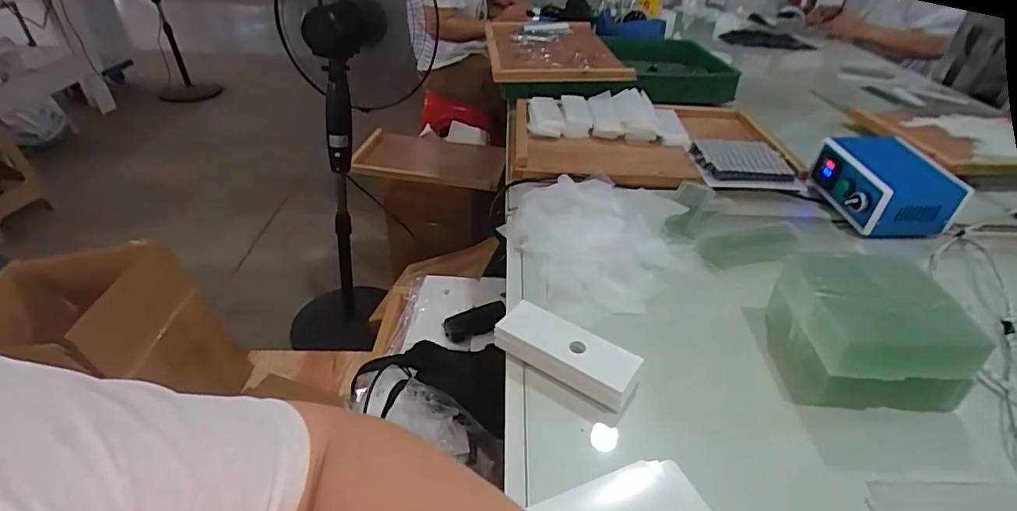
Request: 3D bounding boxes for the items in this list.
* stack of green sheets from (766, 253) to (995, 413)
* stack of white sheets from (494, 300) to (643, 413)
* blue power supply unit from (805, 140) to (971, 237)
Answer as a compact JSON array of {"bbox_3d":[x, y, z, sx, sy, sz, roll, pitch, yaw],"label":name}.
[{"bbox_3d":[0.361,0.073,0.531,0.145,0.095,0.138,3,35,0],"label":"stack of green sheets"},{"bbox_3d":[0.059,0.099,0.530,0.142,0.034,0.054,24,41,27],"label":"stack of white sheets"},{"bbox_3d":[0.575,-0.108,0.798,0.139,0.087,0.162,-1,35,-5],"label":"blue power supply unit"}]

